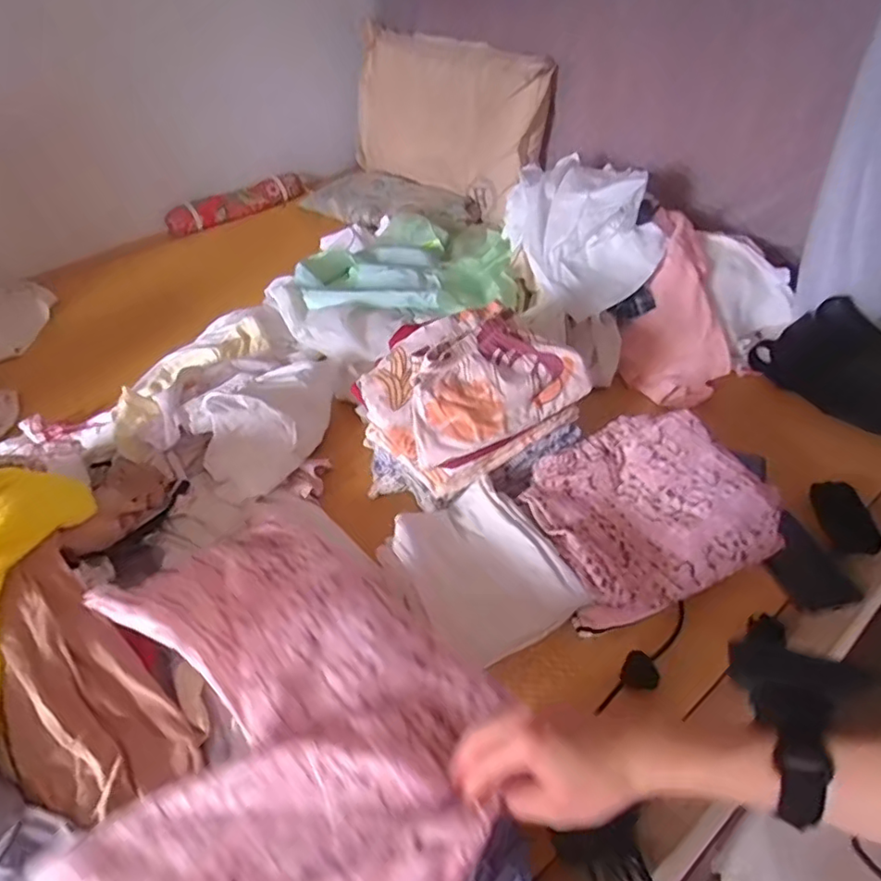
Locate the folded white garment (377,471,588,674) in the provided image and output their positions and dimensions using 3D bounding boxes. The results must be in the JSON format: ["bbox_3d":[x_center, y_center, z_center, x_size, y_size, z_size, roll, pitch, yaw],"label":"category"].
[{"bbox_3d":[0.043,0.152,0.714,0.181,0.061,0.207,-25,44,-20],"label":"folded white garment"}]

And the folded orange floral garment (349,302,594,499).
[{"bbox_3d":[0.039,-0.067,0.831,0.272,0.140,0.192,-23,44,-19],"label":"folded orange floral garment"}]

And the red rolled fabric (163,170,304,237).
[{"bbox_3d":[-0.567,-0.684,1.751,0.421,0.069,0.064,-30,46,-25],"label":"red rolled fabric"}]

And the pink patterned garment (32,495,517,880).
[{"bbox_3d":[-0.149,0.209,0.553,0.354,0.163,0.549,-7,41,-1],"label":"pink patterned garment"}]

